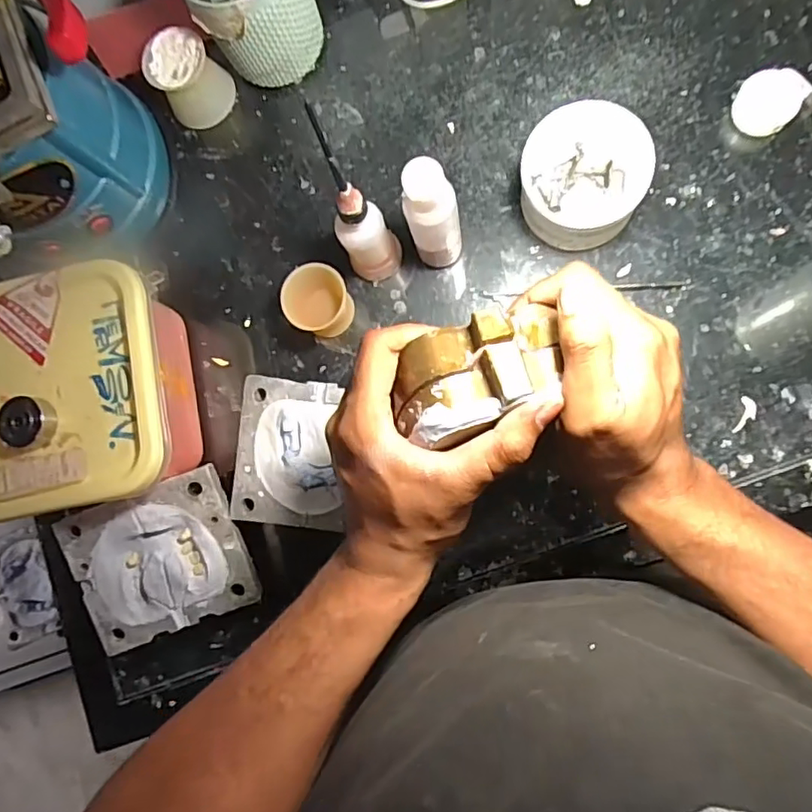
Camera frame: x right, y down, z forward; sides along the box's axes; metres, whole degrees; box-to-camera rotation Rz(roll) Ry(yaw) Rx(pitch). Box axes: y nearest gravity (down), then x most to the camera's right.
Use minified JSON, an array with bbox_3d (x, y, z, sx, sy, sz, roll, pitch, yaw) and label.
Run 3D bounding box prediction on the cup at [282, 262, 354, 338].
[{"bbox_3d":[-0.072,-0.086,0.489,0.053,0.046,0.051,-1,85,7],"label":"cup"}]

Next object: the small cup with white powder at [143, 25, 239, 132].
[{"bbox_3d":[-0.189,-0.287,0.517,0.057,0.054,0.052,-1,85,7],"label":"small cup with white powder"}]

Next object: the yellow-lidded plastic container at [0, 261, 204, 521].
[{"bbox_3d":[-0.255,-0.006,0.474,0.166,0.111,0.166,-10,83,6],"label":"yellow-lidded plastic container"}]

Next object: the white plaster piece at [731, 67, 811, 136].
[{"bbox_3d":[0.289,-0.244,0.471,0.047,0.016,0.054,43,91,9],"label":"white plaster piece"}]

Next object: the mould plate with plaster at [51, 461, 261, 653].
[{"bbox_3d":[-0.190,0.120,0.458,0.125,0.016,0.112,-20,95,-2],"label":"mould plate with plaster"}]

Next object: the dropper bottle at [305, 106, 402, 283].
[{"bbox_3d":[-0.035,-0.133,0.419,0.034,0.182,0.038,27,89,9],"label":"dropper bottle"}]

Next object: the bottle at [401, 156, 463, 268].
[{"bbox_3d":[0.021,-0.138,0.441,0.036,0.128,0.031,-14,83,6],"label":"bottle"}]

